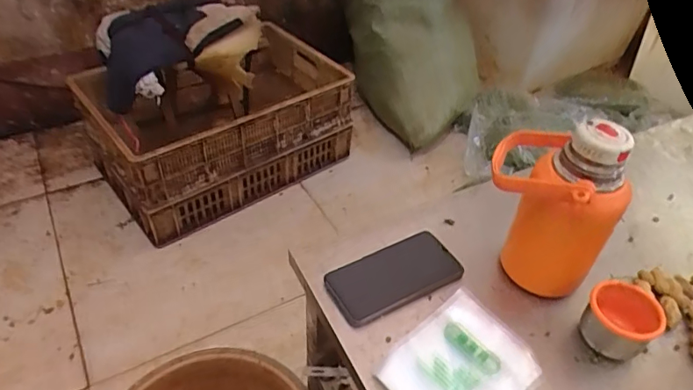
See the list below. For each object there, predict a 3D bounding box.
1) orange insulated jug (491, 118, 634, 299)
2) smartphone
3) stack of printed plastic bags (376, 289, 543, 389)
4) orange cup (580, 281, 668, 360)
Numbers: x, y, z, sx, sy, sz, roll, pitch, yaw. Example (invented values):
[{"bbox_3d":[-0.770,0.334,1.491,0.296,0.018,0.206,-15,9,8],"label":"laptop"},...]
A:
[{"bbox_3d":[0.222,0.007,0.557,0.131,0.205,0.110,21,44,19],"label":"orange insulated jug"},{"bbox_3d":[0.059,0.094,0.588,0.156,0.017,0.074,-20,46,-25],"label":"smartphone"},{"bbox_3d":[0.113,0.168,0.501,0.144,0.018,0.111,-30,51,-32],"label":"stack of printed plastic bags"},{"bbox_3d":[0.281,0.134,0.528,0.070,0.057,0.066,2,41,-2],"label":"orange cup"}]

